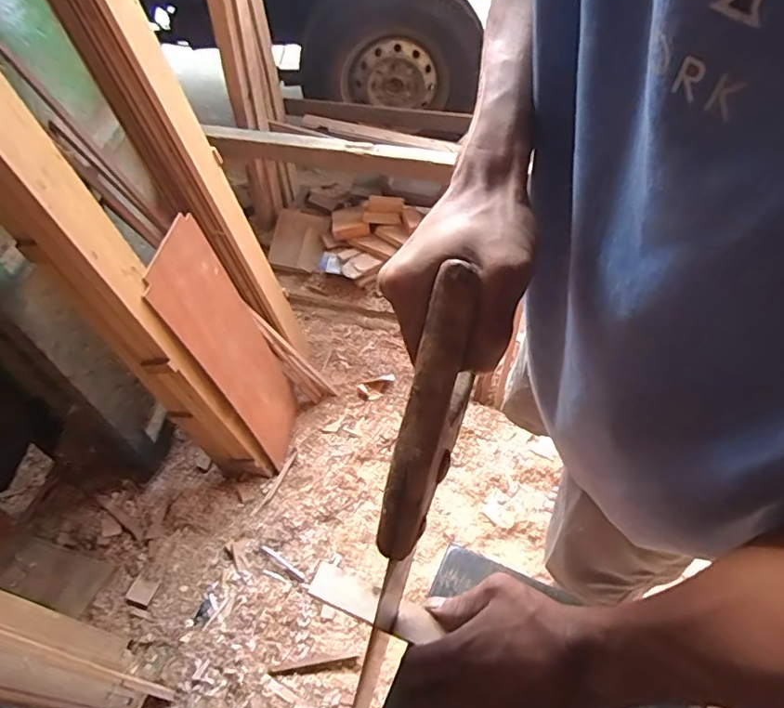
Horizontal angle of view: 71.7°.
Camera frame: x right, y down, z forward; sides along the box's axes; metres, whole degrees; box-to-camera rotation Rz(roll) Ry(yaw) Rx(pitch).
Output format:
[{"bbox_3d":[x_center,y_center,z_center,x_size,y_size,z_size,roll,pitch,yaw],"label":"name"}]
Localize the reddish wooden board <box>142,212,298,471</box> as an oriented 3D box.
[{"bbox_3d":[-0.331,0.009,1.181,0.011,0.648,0.214,-3,51,11],"label":"reddish wooden board"}]

